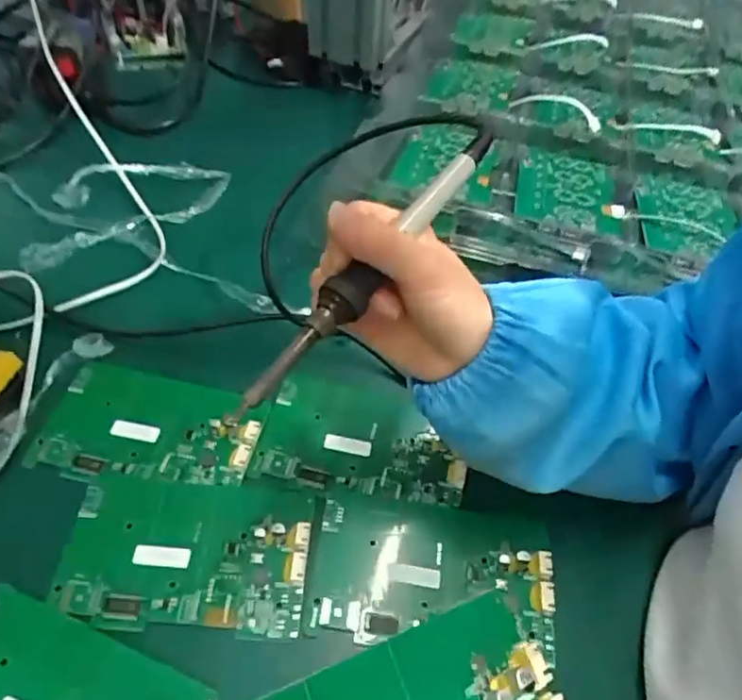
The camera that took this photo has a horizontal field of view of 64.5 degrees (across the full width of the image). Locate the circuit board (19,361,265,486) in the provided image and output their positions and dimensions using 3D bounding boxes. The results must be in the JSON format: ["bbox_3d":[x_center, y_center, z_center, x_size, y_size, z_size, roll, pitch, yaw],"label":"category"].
[{"bbox_3d":[-0.140,0.047,0.377,0.132,0.011,0.075,8,48,0],"label":"circuit board"}]

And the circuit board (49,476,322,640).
[{"bbox_3d":[-0.099,0.110,0.325,0.134,0.007,0.083,5,48,-3],"label":"circuit board"}]

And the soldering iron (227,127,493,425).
[{"bbox_3d":[0.002,-0.042,0.279,0.015,0.016,0.195,32,68,20],"label":"soldering iron"}]

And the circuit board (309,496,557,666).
[{"bbox_3d":[0.034,0.123,0.330,0.132,0.010,0.077,8,48,0],"label":"circuit board"}]

